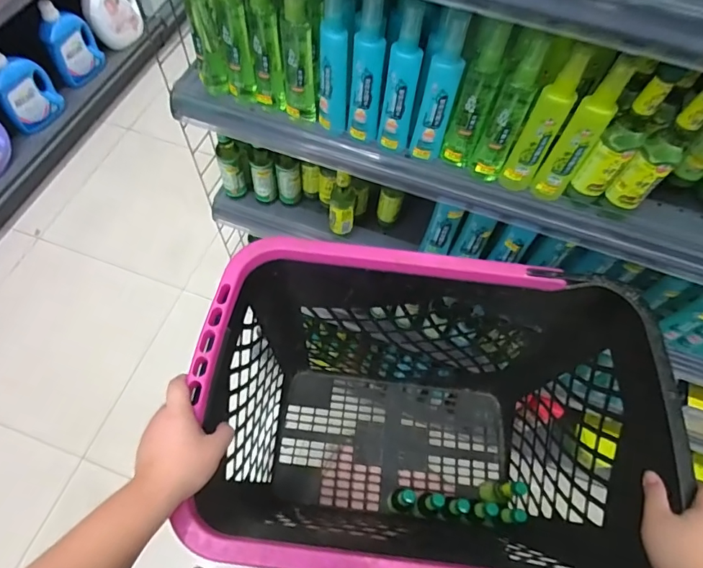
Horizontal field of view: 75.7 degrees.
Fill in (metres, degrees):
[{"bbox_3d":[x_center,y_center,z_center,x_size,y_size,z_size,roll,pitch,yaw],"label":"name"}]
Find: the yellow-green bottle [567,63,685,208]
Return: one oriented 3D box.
[{"bbox_3d":[0.276,-0.142,0.464,0.037,0.169,0.035,37,67,15],"label":"yellow-green bottle"}]

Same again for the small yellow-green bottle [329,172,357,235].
[{"bbox_3d":[-0.014,-0.128,0.709,0.040,0.120,0.034,3,62,-1],"label":"small yellow-green bottle"}]

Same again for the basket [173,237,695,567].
[{"bbox_3d":[0.082,0.217,0.727,0.552,0.456,0.345,10,62,2],"label":"basket"}]

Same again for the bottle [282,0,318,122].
[{"bbox_3d":[-0.058,-0.268,0.515,0.039,0.159,0.054,2,62,-2],"label":"bottle"}]

